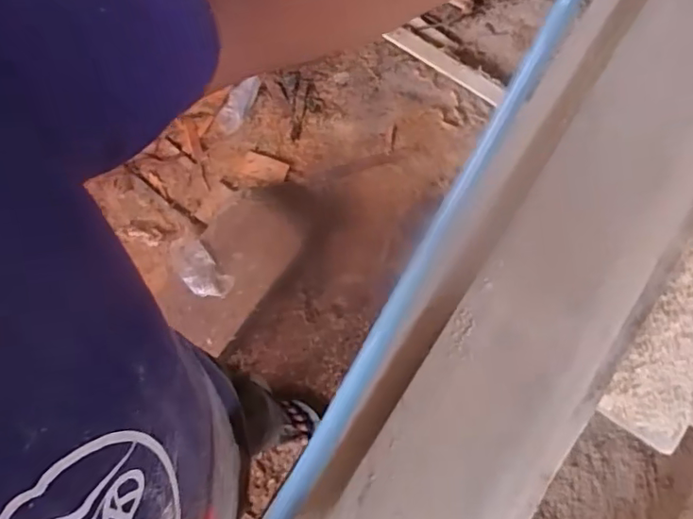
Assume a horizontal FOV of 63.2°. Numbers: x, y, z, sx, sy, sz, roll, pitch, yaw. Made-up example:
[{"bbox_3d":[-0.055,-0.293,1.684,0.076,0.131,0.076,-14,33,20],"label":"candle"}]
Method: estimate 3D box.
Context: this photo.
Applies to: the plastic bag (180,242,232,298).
[{"bbox_3d":[-0.360,0.027,1.389,0.090,0.020,0.199,-39,58,-8],"label":"plastic bag"}]

